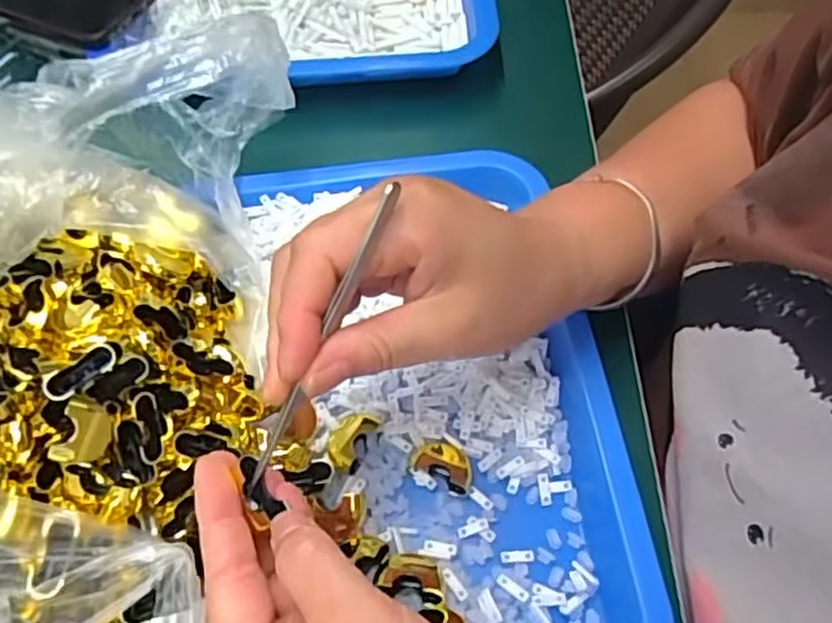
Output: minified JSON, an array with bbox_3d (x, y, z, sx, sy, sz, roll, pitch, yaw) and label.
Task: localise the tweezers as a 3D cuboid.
[{"bbox_3d":[-0.034,0.012,0.253,0.005,0.014,0.125,34,110,20],"label":"tweezers"}]

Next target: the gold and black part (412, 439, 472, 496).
[{"bbox_3d":[0.013,0.072,0.335,0.028,0.004,0.020,26,64,16],"label":"gold and black part"}]

